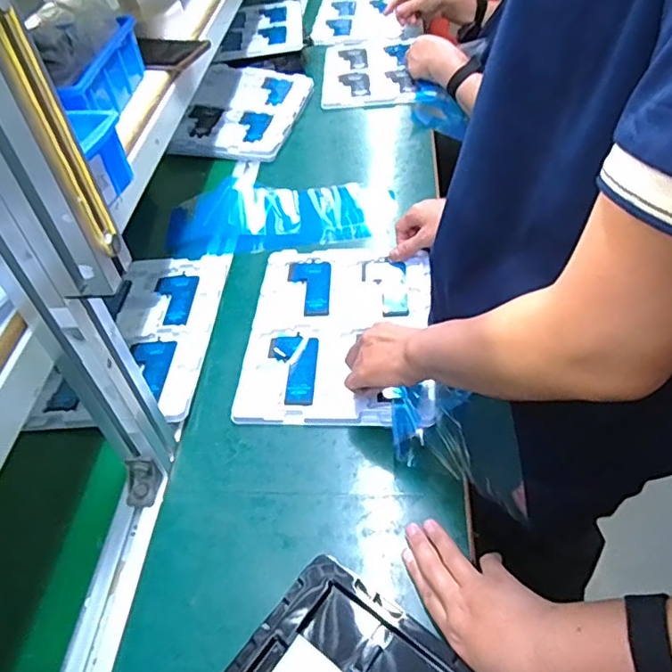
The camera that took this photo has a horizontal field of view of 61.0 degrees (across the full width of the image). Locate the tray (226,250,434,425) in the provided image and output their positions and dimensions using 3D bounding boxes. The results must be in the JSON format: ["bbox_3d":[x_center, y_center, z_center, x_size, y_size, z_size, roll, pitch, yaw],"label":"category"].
[{"bbox_3d":[0.001,-0.014,0.703,0.215,0.015,0.290,1,48,9],"label":"tray"}]

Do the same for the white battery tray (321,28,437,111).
[{"bbox_3d":[0.082,-0.577,1.218,0.209,0.023,0.324,-3,47,6],"label":"white battery tray"}]

